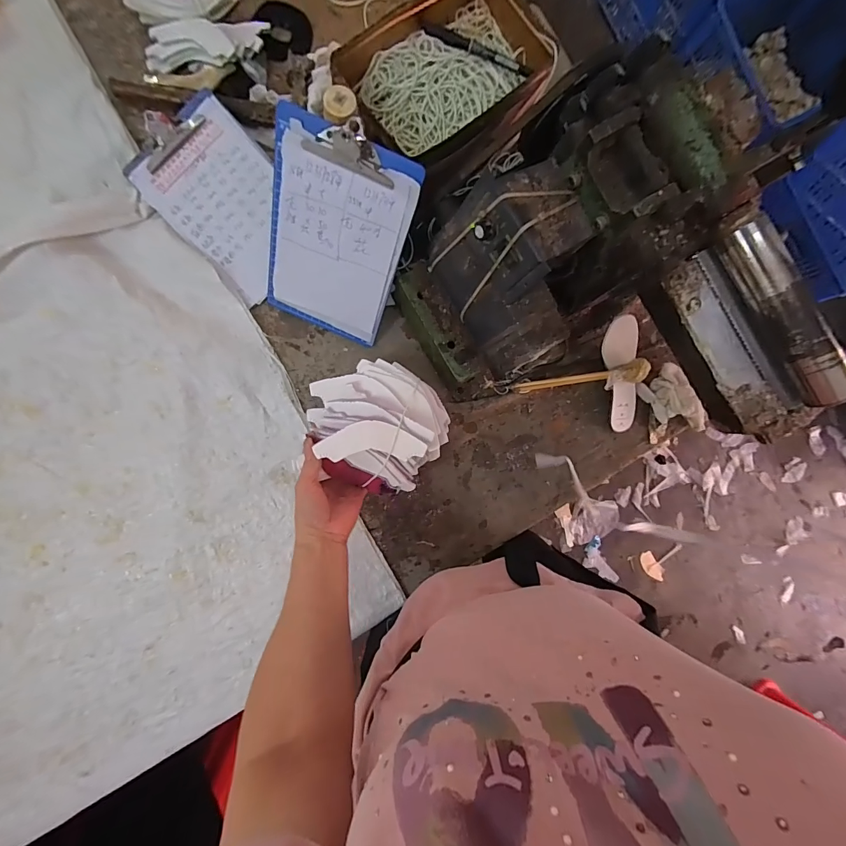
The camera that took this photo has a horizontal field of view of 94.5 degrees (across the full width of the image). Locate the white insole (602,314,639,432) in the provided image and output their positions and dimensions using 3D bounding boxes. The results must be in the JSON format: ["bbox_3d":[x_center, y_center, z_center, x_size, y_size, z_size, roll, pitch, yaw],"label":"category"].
[{"bbox_3d":[0.278,-0.066,0.543,0.052,0.011,0.156,-9,101,-8],"label":"white insole"}]

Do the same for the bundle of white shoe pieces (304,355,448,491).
[{"bbox_3d":[-0.048,-0.006,0.447,0.156,0.060,0.126,25,84,-6],"label":"bundle of white shoe pieces"}]

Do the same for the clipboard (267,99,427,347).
[{"bbox_3d":[-0.101,-0.198,0.439,0.146,0.223,0.015,23,46,-5],"label":"clipboard"}]

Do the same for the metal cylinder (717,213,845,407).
[{"bbox_3d":[0.303,-0.089,0.322,0.028,0.030,0.163,-29,91,-9],"label":"metal cylinder"}]

